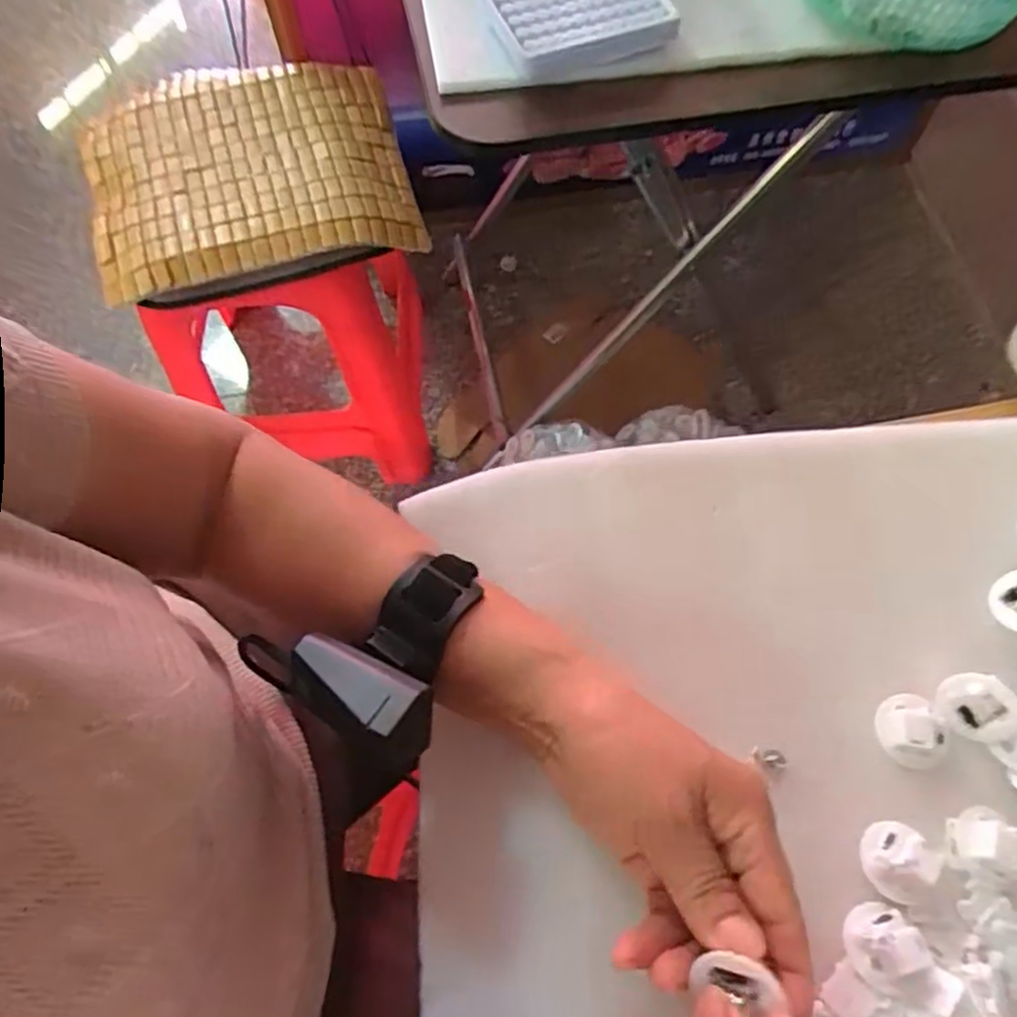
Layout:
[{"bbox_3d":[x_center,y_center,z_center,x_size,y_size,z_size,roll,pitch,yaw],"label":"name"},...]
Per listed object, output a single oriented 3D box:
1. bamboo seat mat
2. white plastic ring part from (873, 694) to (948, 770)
[{"bbox_3d":[-0.310,-0.404,0.871,0.363,0.039,0.337,-16,66,-7],"label":"bamboo seat mat"},{"bbox_3d":[0.186,0.103,0.338,0.029,0.016,0.033,-13,66,-6],"label":"white plastic ring part"}]

